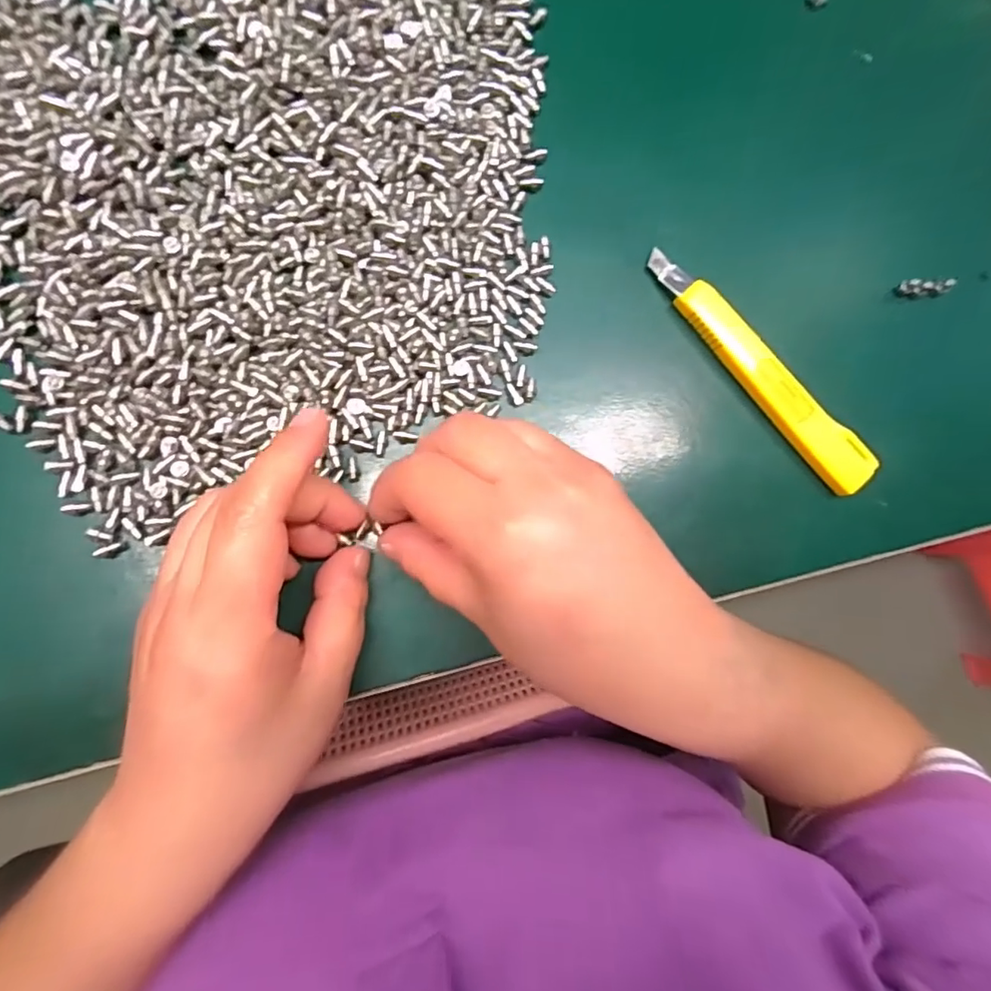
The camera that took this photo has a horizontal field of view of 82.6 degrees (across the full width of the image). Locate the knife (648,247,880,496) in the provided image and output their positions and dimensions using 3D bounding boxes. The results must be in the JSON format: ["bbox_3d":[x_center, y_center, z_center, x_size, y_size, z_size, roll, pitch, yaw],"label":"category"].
[{"bbox_3d":[0.115,-0.055,0.247,0.020,0.011,0.132,-42,92,-8],"label":"knife"}]

